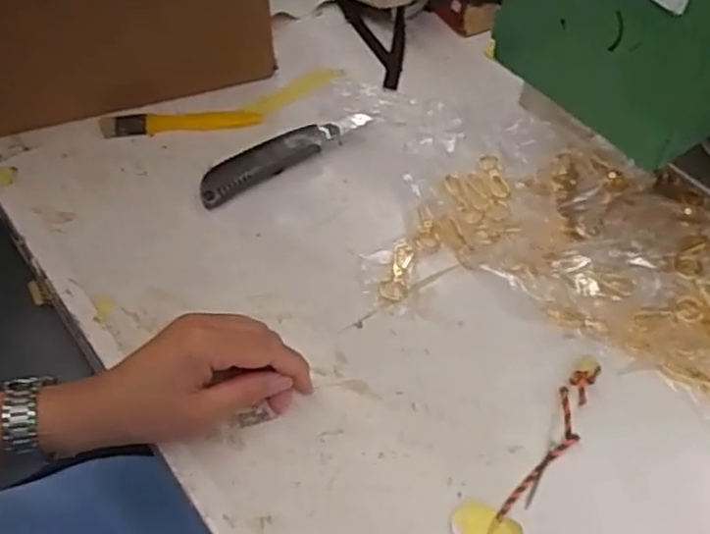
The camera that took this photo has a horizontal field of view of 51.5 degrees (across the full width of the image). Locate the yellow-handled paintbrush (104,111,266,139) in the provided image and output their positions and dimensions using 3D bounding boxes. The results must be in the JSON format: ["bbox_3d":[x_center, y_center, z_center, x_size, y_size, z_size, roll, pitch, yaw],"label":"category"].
[{"bbox_3d":[-0.170,-0.142,0.721,0.152,0.020,0.025,-7,56,0],"label":"yellow-handled paintbrush"}]

